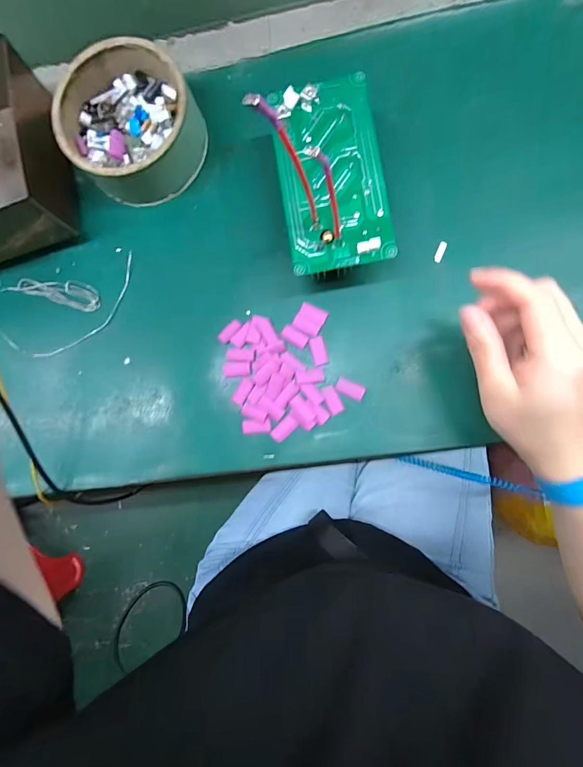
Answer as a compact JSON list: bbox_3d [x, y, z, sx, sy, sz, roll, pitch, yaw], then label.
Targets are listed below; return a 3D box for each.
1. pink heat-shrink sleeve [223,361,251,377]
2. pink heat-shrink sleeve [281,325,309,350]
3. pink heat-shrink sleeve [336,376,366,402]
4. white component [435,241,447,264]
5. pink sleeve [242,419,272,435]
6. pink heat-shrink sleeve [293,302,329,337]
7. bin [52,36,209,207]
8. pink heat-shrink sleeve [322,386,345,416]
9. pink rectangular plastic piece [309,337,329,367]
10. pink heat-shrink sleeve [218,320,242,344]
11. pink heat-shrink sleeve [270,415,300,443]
[{"bbox_3d":[-0.049,-0.013,0.340,0.025,0.004,0.013,-6,85,6],"label":"pink heat-shrink sleeve"},{"bbox_3d":[0.004,-0.042,0.338,0.024,0.004,0.014,32,90,8],"label":"pink heat-shrink sleeve"},{"bbox_3d":[0.052,0.005,0.331,0.025,0.004,0.014,26,89,8],"label":"pink heat-shrink sleeve"},{"bbox_3d":[0.132,-0.117,0.333,0.007,0.004,0.021,23,89,8],"label":"white component"},{"bbox_3d":[-0.031,0.038,0.333,0.025,0.004,0.013,-5,85,6],"label":"pink sleeve"},{"bbox_3d":[0.017,-0.058,0.340,0.025,0.004,0.025,28,89,8],"label":"pink heat-shrink sleeve"},{"bbox_3d":[-0.144,-0.234,0.345,0.112,0.054,0.118,-1,86,7],"label":"bin"},{"bbox_3d":[0.037,0.015,0.330,0.013,0.004,0.025,-25,83,4],"label":"pink heat-shrink sleeve"},{"bbox_3d":[0.025,-0.029,0.338,0.013,0.004,0.025,-16,84,5],"label":"pink rectangular plastic piece"},{"bbox_3d":[-0.057,-0.048,0.344,0.010,0.004,0.025,43,91,8],"label":"pink heat-shrink sleeve"},{"bbox_3d":[-0.006,0.040,0.332,0.026,0.004,0.013,-44,82,2],"label":"pink heat-shrink sleeve"}]

